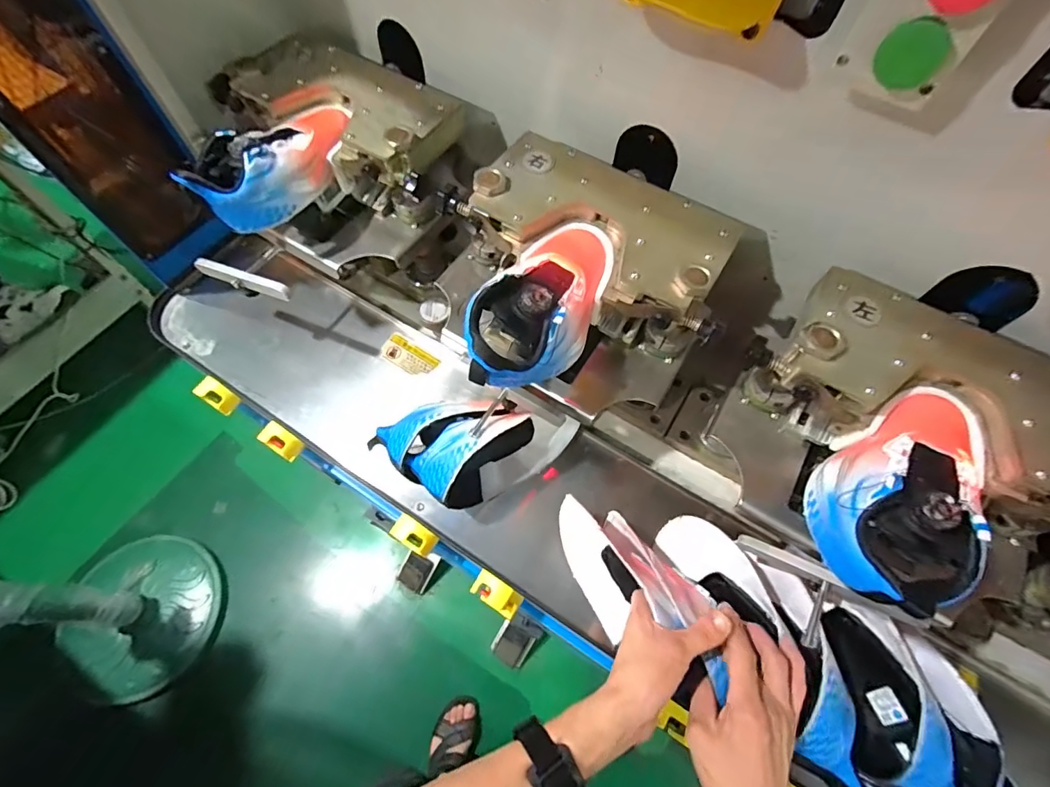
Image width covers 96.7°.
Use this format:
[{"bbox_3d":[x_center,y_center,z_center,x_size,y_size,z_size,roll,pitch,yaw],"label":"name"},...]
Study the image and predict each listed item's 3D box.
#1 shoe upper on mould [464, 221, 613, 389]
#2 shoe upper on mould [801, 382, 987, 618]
[{"bbox_3d":[0.018,-0.100,0.478,0.111,0.071,0.238,24,65,10],"label":"shoe upper on mould"},{"bbox_3d":[0.331,0.077,0.396,0.114,0.069,0.232,38,68,16],"label":"shoe upper on mould"}]

